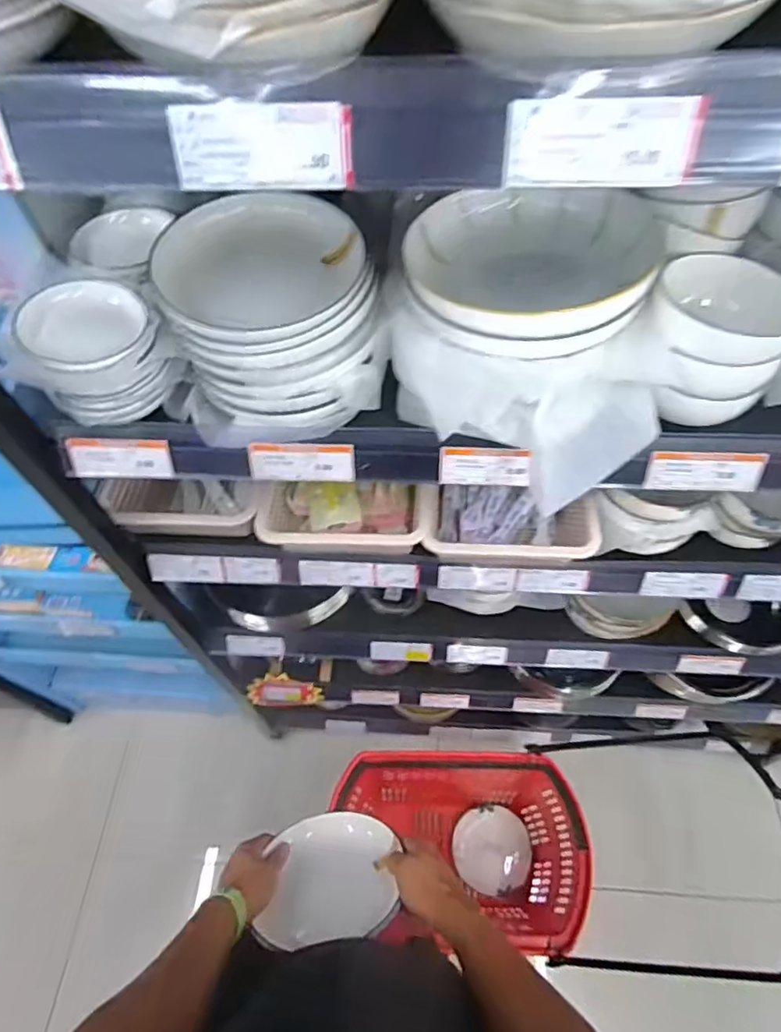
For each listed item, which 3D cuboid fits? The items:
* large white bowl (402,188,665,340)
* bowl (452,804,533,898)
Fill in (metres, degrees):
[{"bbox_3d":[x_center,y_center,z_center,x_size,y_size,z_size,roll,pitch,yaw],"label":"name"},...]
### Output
[{"bbox_3d":[0.117,-0.224,0.492,0.194,0.041,0.198,-1,58,2],"label":"large white bowl"},{"bbox_3d":[0.230,0.750,1.332,0.165,0.046,0.173,-1,58,2],"label":"bowl"}]

